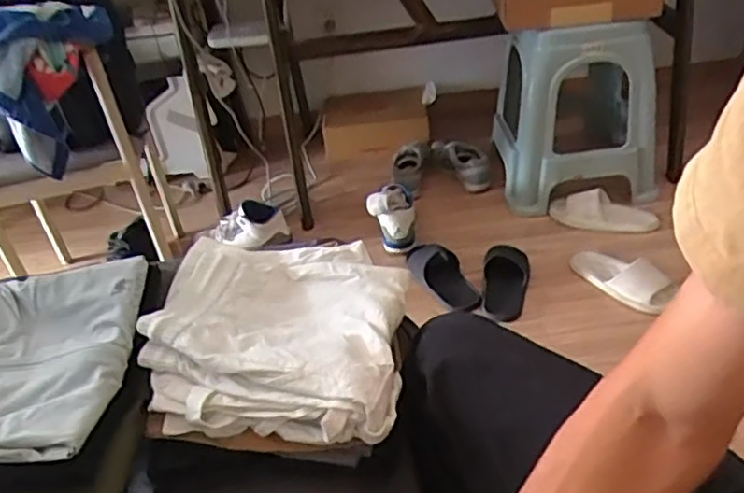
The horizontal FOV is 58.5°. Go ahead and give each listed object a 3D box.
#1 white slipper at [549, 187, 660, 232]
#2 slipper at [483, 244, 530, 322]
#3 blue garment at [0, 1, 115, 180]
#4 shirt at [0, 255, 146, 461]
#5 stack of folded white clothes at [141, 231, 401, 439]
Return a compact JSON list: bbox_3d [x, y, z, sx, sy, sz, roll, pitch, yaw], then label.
[{"bbox_3d":[0.590,-0.093,1.691,0.259,0.056,0.115,12,40,25],"label":"white slipper"},{"bbox_3d":[0.310,0.069,1.539,0.103,0.053,0.246,3,37,13],"label":"slipper"},{"bbox_3d":[-0.672,-0.346,1.370,0.315,0.299,0.314,-20,38,-17],"label":"blue garment"},{"bbox_3d":[-0.370,0.116,0.683,0.237,0.034,0.252,-5,36,4],"label":"shirt"},{"bbox_3d":[-0.106,0.086,0.748,0.273,0.064,0.291,-2,36,8],"label":"stack of folded white clothes"}]

